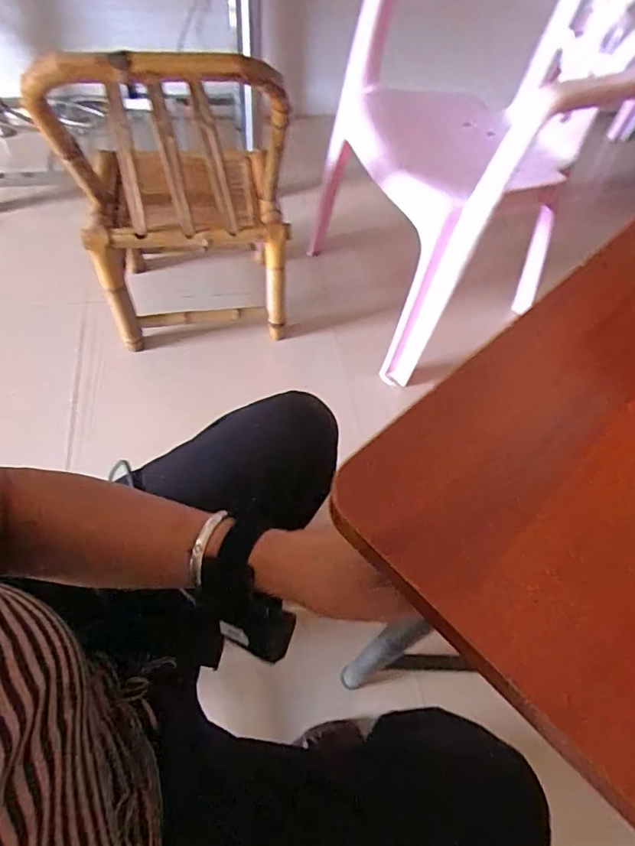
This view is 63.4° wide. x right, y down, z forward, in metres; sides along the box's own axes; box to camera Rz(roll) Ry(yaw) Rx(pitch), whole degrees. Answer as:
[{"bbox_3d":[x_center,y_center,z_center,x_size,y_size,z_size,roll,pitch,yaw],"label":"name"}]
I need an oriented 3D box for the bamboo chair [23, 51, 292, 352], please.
[{"bbox_3d":[-0.258,-0.450,1.005,0.377,0.596,0.385,-6,57,-9],"label":"bamboo chair"}]

